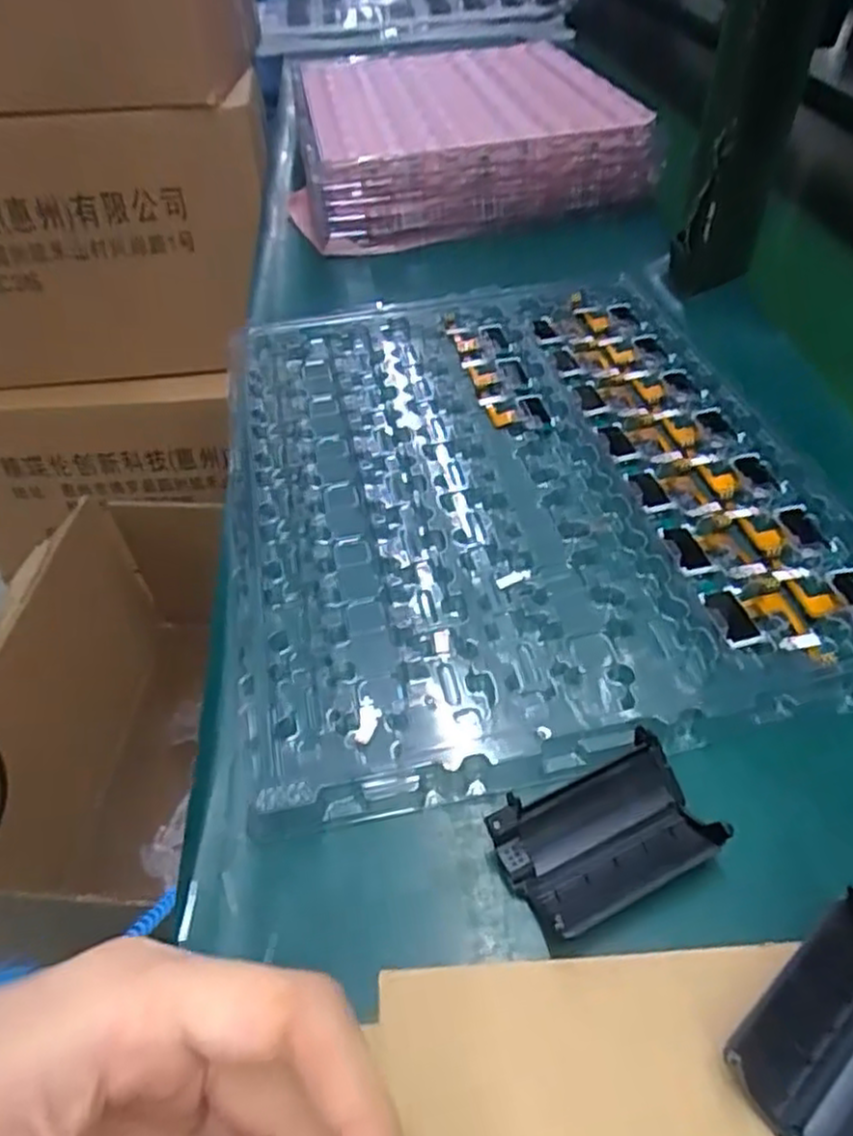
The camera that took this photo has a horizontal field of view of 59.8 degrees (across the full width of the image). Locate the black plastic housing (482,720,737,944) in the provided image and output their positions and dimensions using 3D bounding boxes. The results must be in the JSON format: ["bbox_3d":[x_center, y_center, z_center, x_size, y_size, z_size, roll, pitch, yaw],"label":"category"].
[{"bbox_3d":[0.063,0.094,0.260,0.071,0.022,0.043,-20,49,-17],"label":"black plastic housing"}]

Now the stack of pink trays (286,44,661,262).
[{"bbox_3d":[0.017,-0.434,0.741,0.305,0.077,0.355,-9,47,-7],"label":"stack of pink trays"}]

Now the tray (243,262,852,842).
[{"bbox_3d":[0.052,-0.058,0.414,0.300,0.030,0.369,-8,47,-6],"label":"tray"}]

